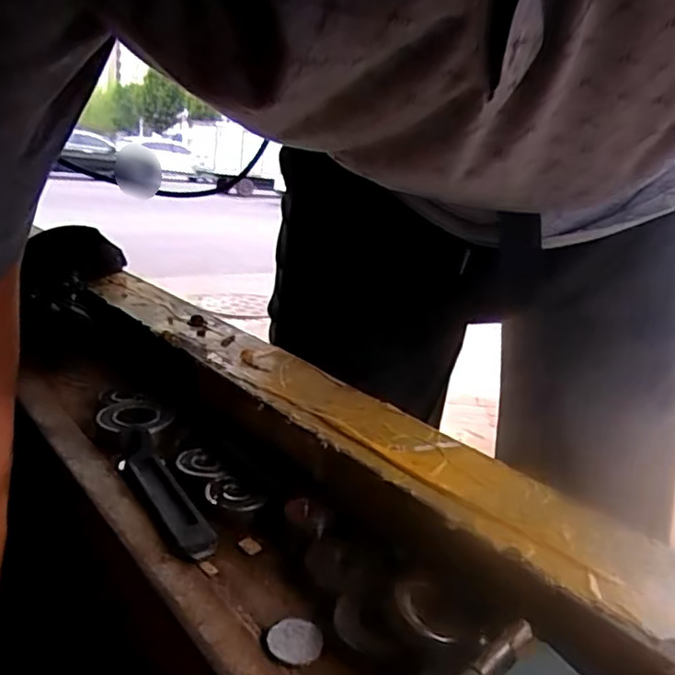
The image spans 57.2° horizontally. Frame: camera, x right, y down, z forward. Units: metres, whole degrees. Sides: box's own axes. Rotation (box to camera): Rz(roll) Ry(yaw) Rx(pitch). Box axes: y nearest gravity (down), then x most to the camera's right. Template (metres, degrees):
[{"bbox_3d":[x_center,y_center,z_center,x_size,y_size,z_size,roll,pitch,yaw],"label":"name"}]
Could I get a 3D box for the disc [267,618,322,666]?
[{"bbox_3d":[-0.014,0.099,0.205,0.018,0.004,0.016,9,15,13],"label":"disc"}]

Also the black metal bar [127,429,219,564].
[{"bbox_3d":[-0.077,0.068,0.279,0.014,0.008,0.093,-15,26,-30],"label":"black metal bar"}]

